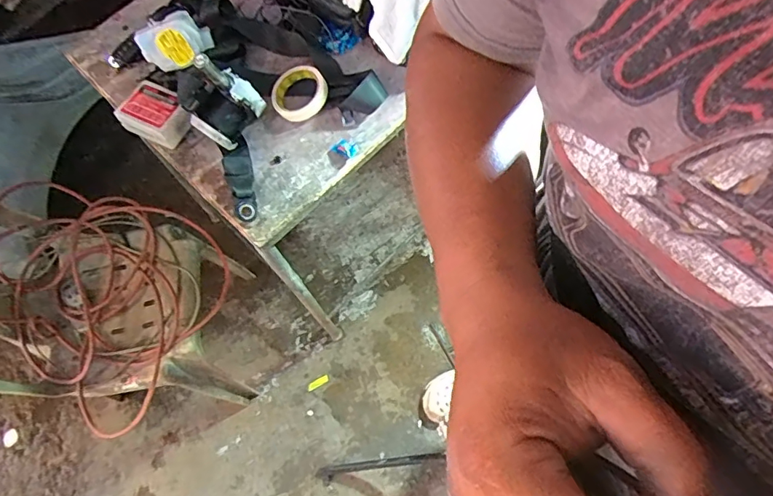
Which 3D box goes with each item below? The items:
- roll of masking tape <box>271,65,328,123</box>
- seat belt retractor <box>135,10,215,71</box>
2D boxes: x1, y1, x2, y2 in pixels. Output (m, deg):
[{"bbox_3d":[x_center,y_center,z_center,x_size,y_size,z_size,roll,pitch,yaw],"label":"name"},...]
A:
[{"bbox_3d":[-0.155,-0.272,0.883,0.094,0.030,0.098,-2,67,4],"label":"roll of masking tape"},{"bbox_3d":[-0.366,-0.358,0.887,0.113,0.077,0.071,-42,70,-13],"label":"seat belt retractor"}]

